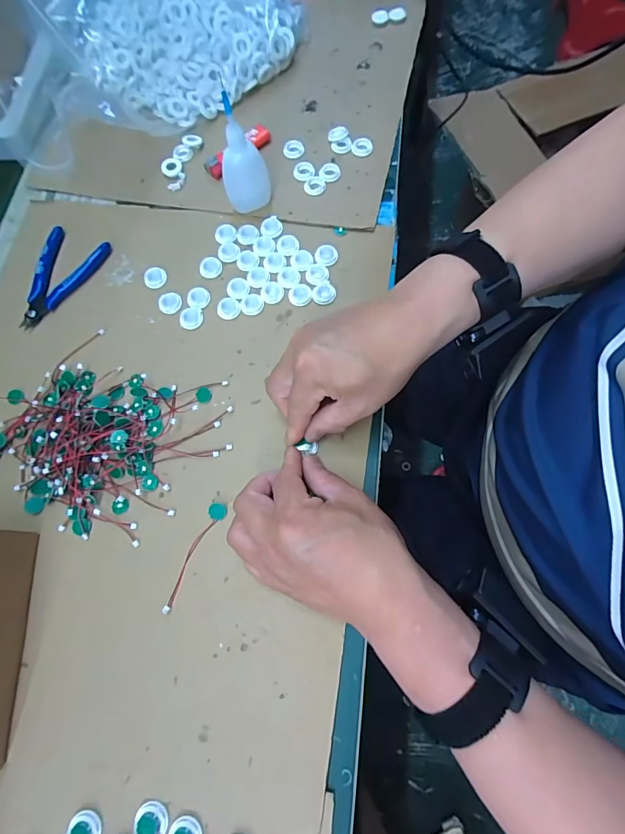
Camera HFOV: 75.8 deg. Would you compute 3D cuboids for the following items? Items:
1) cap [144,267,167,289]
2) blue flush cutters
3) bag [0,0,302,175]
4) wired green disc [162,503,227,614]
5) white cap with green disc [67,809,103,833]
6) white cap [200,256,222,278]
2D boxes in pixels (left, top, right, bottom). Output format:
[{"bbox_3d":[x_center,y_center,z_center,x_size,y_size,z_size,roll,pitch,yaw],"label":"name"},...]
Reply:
[{"bbox_3d":[-0.161,-0.143,0.413,0.023,0.010,0.018,-32,75,-8],"label":"cap"},{"bbox_3d":[-0.267,-0.142,0.416,0.061,0.009,0.115,22,76,10],"label":"blue flush cutters"},{"bbox_3d":[-0.198,-0.452,0.427,0.370,0.148,0.262,-33,74,-6],"label":"bag"},{"bbox_3d":[-0.098,0.114,0.330,0.014,0.008,0.091,25,77,11],"label":"wired green disc"},{"bbox_3d":[-0.158,0.286,0.277,0.022,0.006,0.023,-1,73,4],"label":"white cap with green disc"},{"bbox_3d":[-0.103,-0.153,0.410,0.020,0.004,0.023,43,81,14],"label":"white cap"}]

